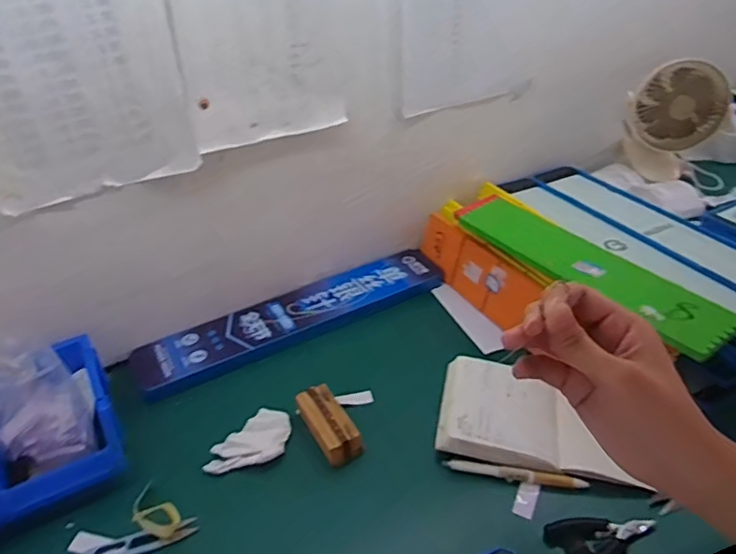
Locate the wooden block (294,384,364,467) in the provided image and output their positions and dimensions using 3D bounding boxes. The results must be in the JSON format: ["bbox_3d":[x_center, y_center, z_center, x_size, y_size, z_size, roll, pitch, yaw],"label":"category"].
[{"bbox_3d":[-0.044,0.162,0.628,0.041,0.027,0.091,-22,41,-24],"label":"wooden block"}]

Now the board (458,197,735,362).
[{"bbox_3d":[0.260,-0.017,0.692,0.090,0.014,0.352,-24,39,-21],"label":"board"}]

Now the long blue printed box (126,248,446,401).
[{"bbox_3d":[-0.091,0.050,0.790,0.447,0.018,0.104,-21,40,-22],"label":"long blue printed box"}]

